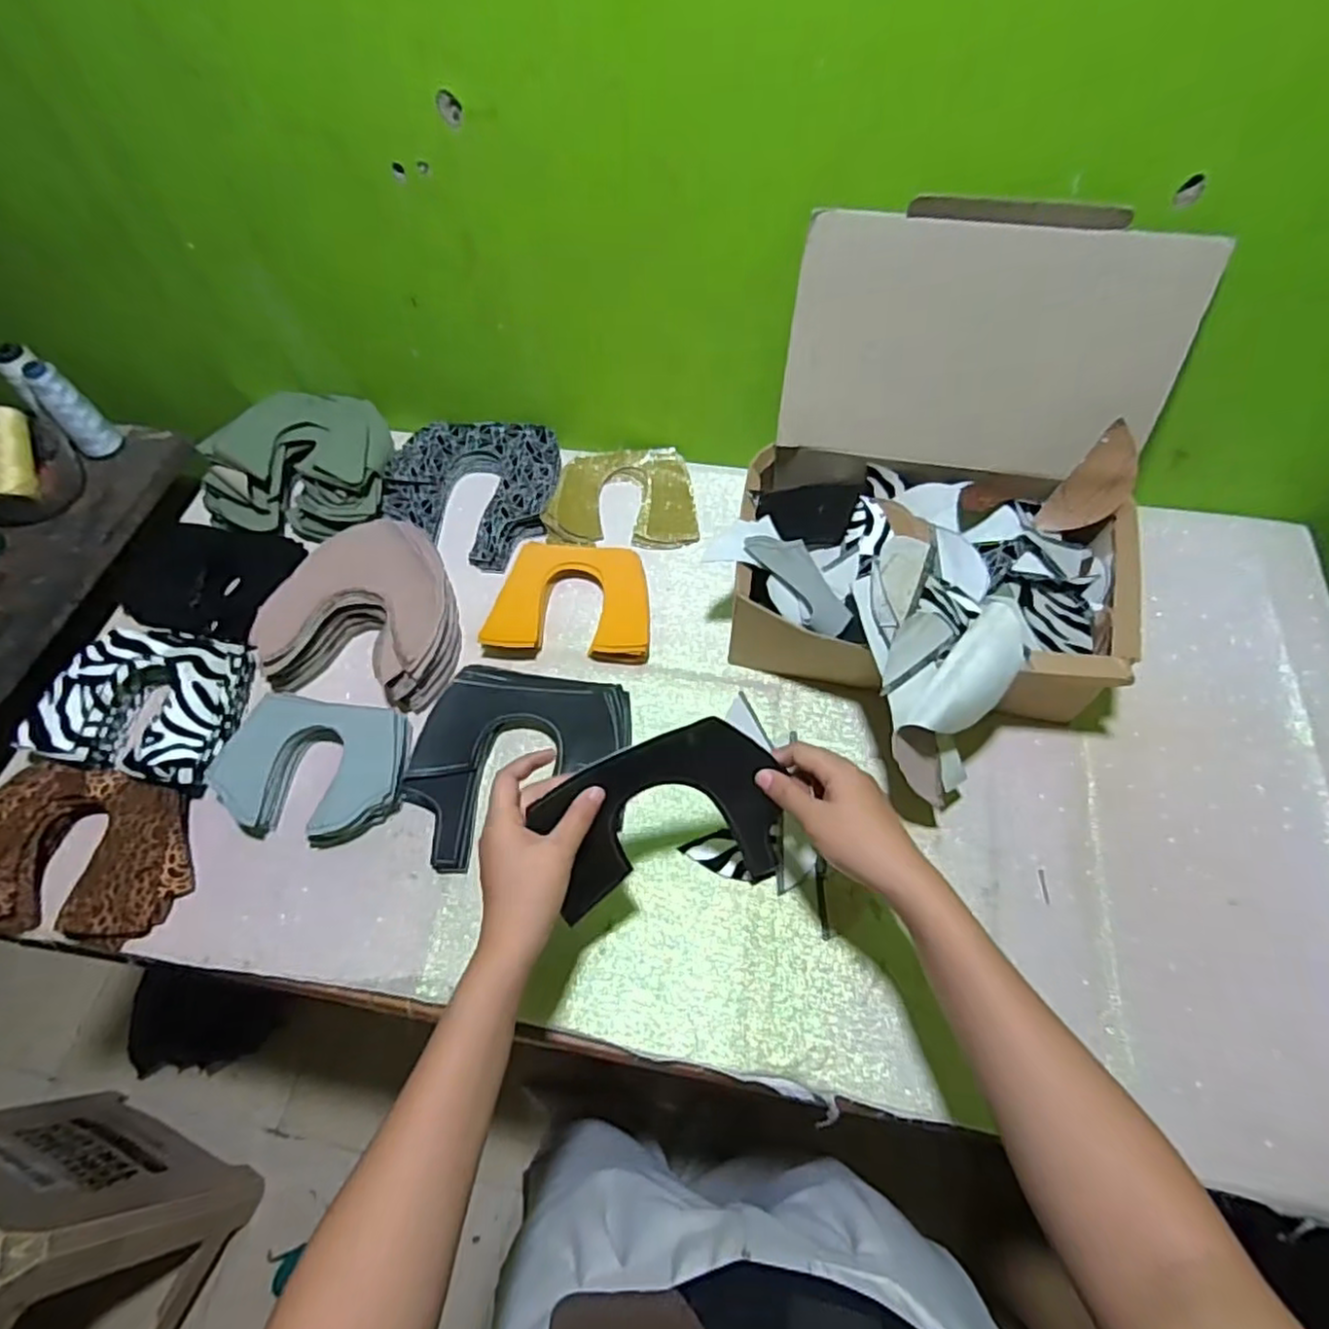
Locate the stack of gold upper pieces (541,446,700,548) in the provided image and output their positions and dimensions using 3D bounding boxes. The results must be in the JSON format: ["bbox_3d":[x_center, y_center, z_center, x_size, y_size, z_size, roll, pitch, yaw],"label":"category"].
[{"bbox_3d":[-0.046,-0.189,0.771,0.160,0.024,0.133,0,59,1],"label":"stack of gold upper pieces"}]

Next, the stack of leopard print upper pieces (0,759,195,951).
[{"bbox_3d":[-0.491,0.154,0.575,0.187,0.035,0.133,6,59,5],"label":"stack of leopard print upper pieces"}]

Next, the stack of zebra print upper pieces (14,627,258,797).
[{"bbox_3d":[-0.471,0.035,0.637,0.162,0.055,0.145,7,60,6],"label":"stack of zebra print upper pieces"}]

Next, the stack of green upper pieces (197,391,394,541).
[{"bbox_3d":[-0.402,-0.227,0.766,0.187,0.075,0.168,-8,60,-3],"label":"stack of green upper pieces"}]

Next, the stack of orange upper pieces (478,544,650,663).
[{"bbox_3d":[-0.095,-0.065,0.696,0.159,0.022,0.128,0,59,1],"label":"stack of orange upper pieces"}]

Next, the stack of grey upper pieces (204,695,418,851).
[{"bbox_3d":[-0.310,0.091,0.607,0.162,0.035,0.126,1,59,2],"label":"stack of grey upper pieces"}]

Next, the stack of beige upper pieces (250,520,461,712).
[{"bbox_3d":[-0.287,-0.055,0.677,0.175,0.054,0.178,9,60,7],"label":"stack of beige upper pieces"}]

